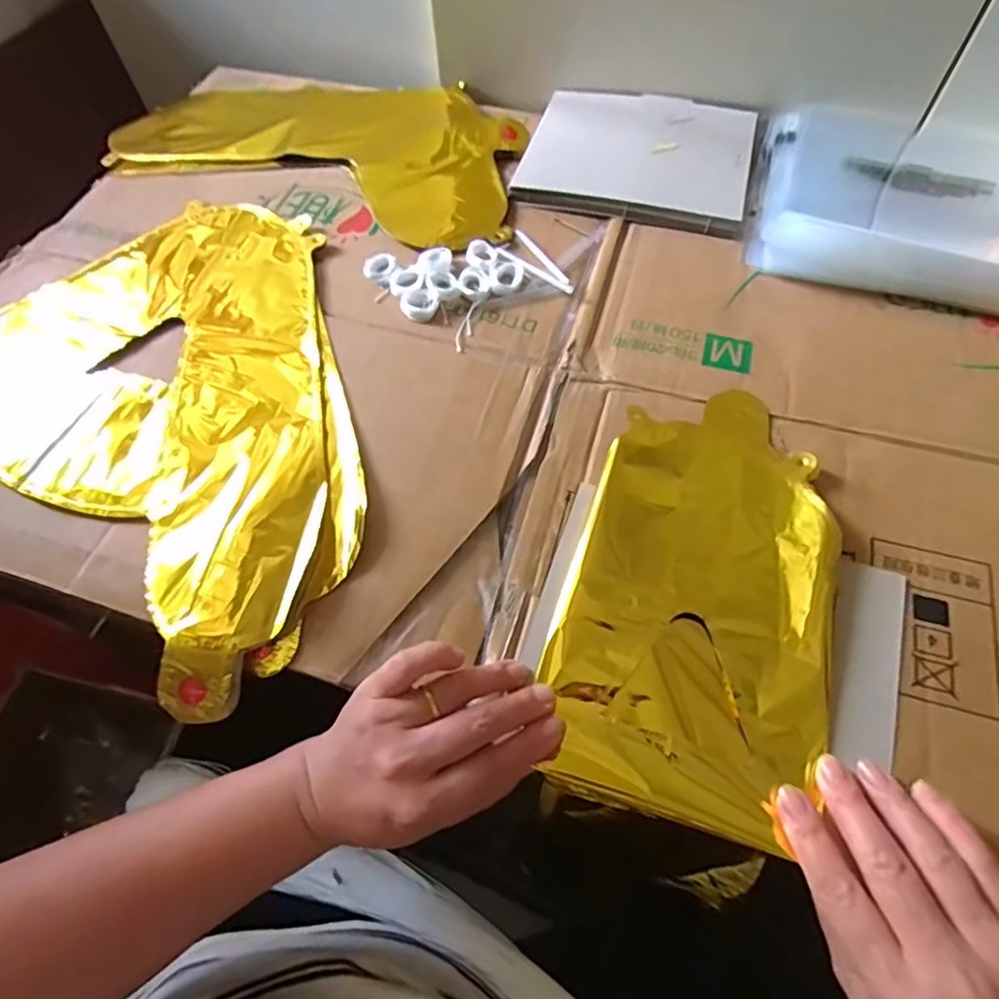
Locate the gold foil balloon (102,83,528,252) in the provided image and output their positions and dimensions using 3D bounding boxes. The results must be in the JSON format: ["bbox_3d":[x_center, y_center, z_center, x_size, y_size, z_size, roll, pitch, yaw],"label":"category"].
[{"bbox_3d":[-0.161,-0.346,0.583,0.408,0.021,0.217,20,63,13],"label":"gold foil balloon"}]

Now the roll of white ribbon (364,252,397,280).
[{"bbox_3d":[-0.095,-0.185,0.483,0.025,0.006,0.026,-4,60,-1],"label":"roll of white ribbon"}]

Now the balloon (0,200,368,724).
[{"bbox_3d":[-0.245,-0.087,0.435,0.395,0.014,0.349,20,63,12],"label":"balloon"}]

